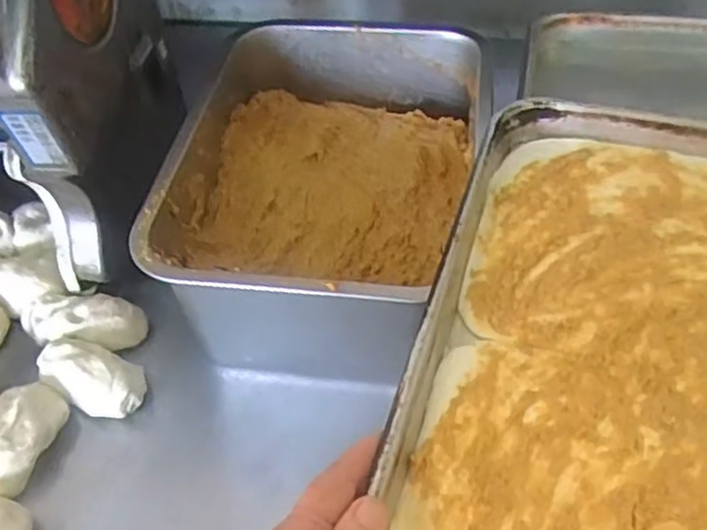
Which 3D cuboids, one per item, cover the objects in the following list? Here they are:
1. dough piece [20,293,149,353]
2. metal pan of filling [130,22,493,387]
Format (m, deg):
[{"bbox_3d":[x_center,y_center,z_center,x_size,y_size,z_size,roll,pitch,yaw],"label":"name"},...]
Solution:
[{"bbox_3d":[-0.249,0.049,0.648,0.113,0.027,0.059,7,49,10],"label":"dough piece"},{"bbox_3d":[-0.022,-0.068,0.656,0.243,0.143,0.344,4,49,7],"label":"metal pan of filling"}]

